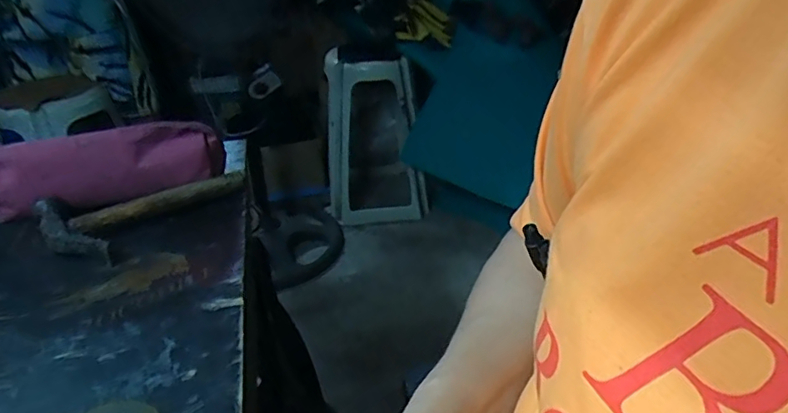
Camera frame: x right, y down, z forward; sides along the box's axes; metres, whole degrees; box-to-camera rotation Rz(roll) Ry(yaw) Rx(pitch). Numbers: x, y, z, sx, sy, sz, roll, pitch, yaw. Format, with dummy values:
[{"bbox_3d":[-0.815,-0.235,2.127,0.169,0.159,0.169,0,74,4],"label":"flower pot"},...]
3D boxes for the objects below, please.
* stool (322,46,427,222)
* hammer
[{"bbox_3d":[-0.075,-0.254,1.842,0.328,0.561,0.302,-3,31,-4],"label":"stool"},{"bbox_3d":[-0.237,-0.001,0.527,0.184,0.030,0.100,-24,37,-33],"label":"hammer"}]

